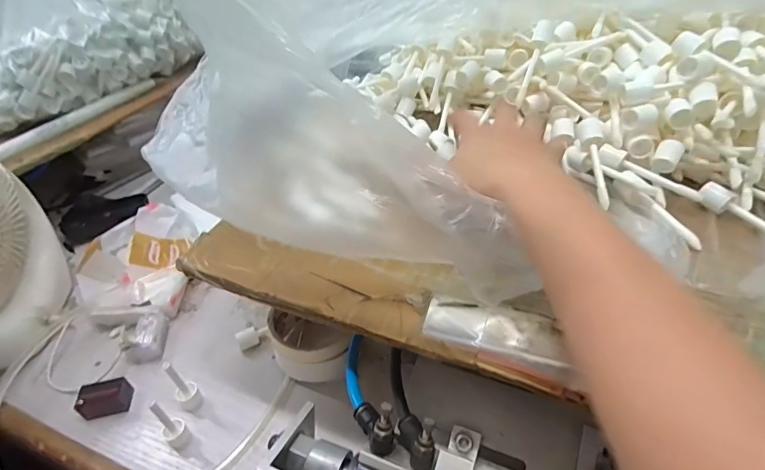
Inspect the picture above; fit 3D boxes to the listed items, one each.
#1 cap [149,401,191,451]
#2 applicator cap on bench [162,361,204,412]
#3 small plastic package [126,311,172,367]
[{"bbox_3d":[-0.178,0.161,0.348,0.018,0.052,0.018,-3,42,2],"label":"cap"},{"bbox_3d":[-0.179,0.133,0.369,0.017,0.065,0.019,28,51,31],"label":"applicator cap on bench"},{"bbox_3d":[-0.244,0.105,0.434,0.028,0.026,0.048,-7,42,-3],"label":"small plastic package"}]

